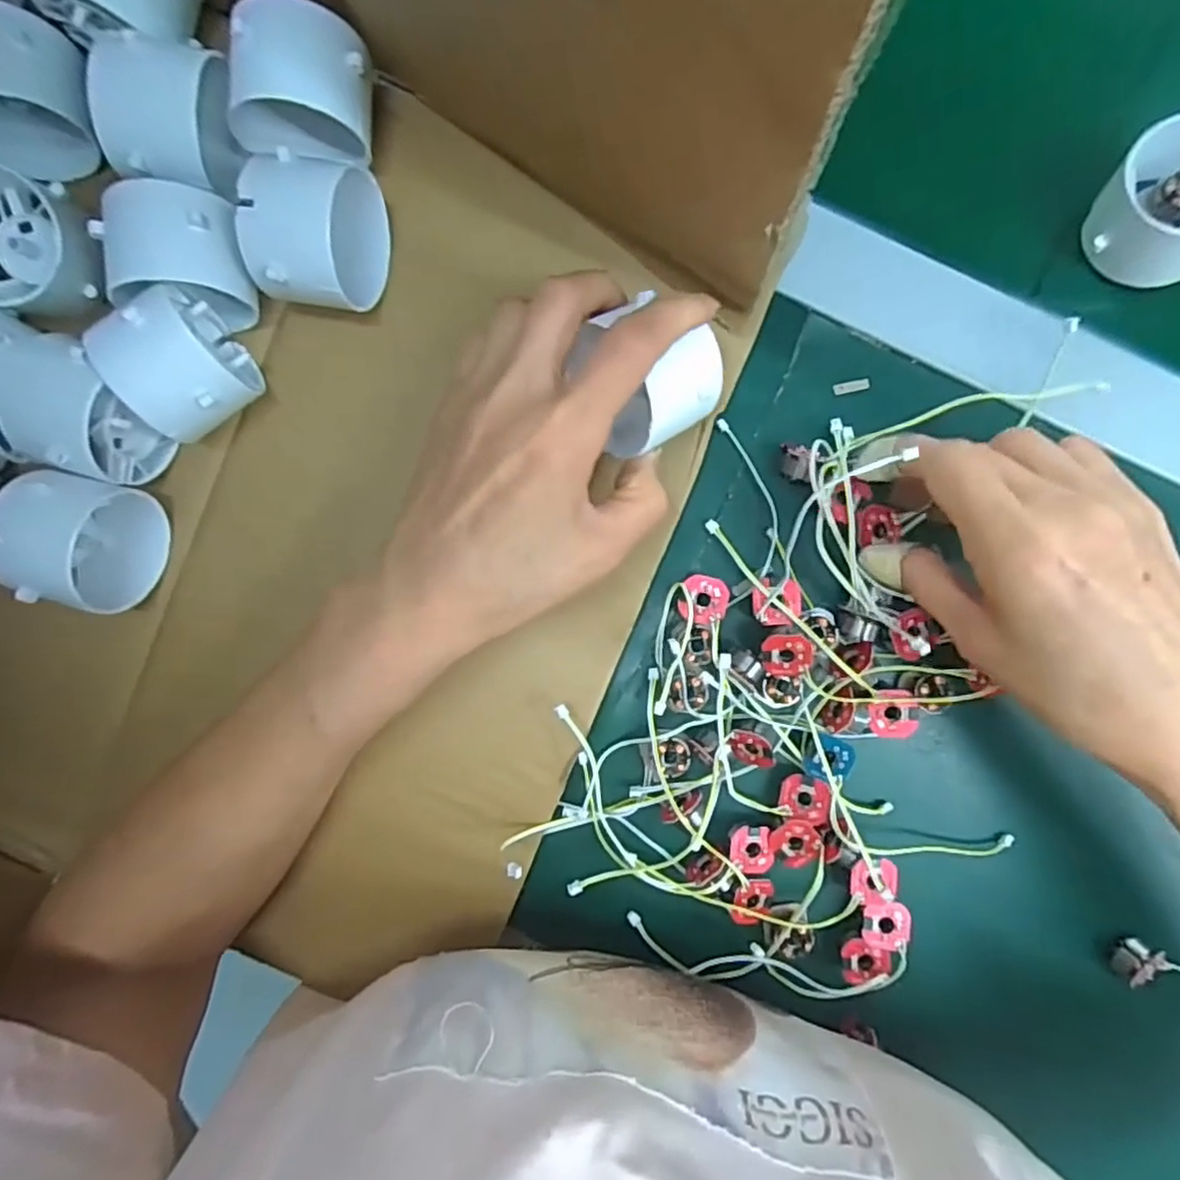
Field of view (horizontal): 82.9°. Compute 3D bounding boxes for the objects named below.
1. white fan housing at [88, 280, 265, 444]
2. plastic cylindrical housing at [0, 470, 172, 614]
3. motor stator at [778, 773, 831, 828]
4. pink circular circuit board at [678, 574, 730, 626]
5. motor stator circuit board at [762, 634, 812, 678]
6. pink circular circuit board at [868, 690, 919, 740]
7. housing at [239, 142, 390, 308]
[{"bbox_3d":[-0.151,-0.080,0.252,0.037,0.050,0.041,-34,87,1],"label":"white fan housing"},{"bbox_3d":[-0.197,-0.018,0.260,0.032,0.050,0.047,11,89,3],"label":"plastic cylindrical housing"},{"bbox_3d":[0.088,0.086,0.273,0.019,0.004,0.019,11,89,3],"label":"motor stator"},{"bbox_3d":[0.047,0.004,0.275,0.018,0.009,0.020,19,89,3],"label":"pink circular circuit board"},{"bbox_3d":[0.079,0.026,0.267,0.019,0.004,0.017,-3,107,12],"label":"motor stator circuit board"},{"bbox_3d":[0.123,0.050,0.271,0.019,0.004,0.020,0,88,2],"label":"pink circular circuit board"},{"bbox_3d":[-0.101,-0.130,0.246,0.039,0.041,0.049,4,89,2],"label":"housing"}]

